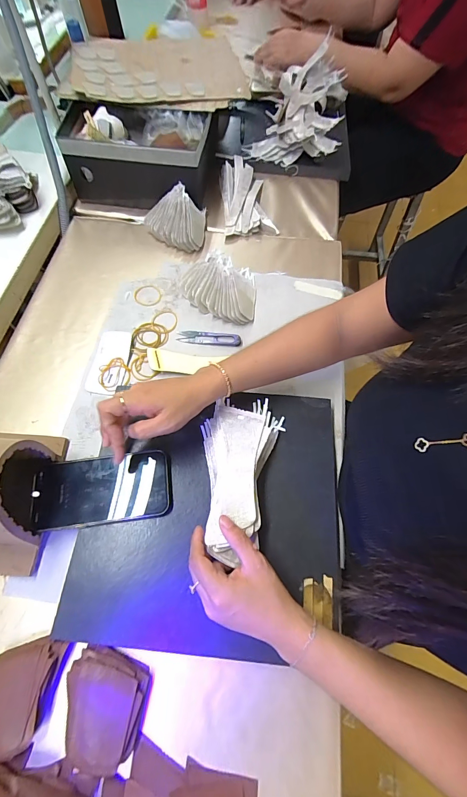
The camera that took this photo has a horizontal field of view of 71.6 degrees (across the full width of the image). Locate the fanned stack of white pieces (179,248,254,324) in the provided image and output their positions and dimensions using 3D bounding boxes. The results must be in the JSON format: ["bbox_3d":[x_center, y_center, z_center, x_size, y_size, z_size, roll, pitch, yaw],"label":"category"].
[{"bbox_3d":[-0.025,-0.194,0.549,0.135,0.036,0.128,11,65,3],"label":"fanned stack of white pieces"}]

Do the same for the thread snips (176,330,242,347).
[{"bbox_3d":[-0.040,-0.097,0.518,0.101,0.008,0.022,7,65,1],"label":"thread snips"}]

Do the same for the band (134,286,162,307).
[{"bbox_3d":[-0.148,-0.177,0.557,0.049,0.004,0.044,4,65,0],"label":"band"}]

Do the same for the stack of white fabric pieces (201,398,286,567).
[{"bbox_3d":[0.005,0.087,0.389,0.095,0.031,0.192,7,59,3],"label":"stack of white fabric pieces"}]

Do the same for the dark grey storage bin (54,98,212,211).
[{"bbox_3d":[-0.173,-0.470,0.630,0.252,0.125,0.175,10,65,3],"label":"dark grey storage bin"}]

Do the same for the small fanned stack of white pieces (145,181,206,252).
[{"bbox_3d":[-0.107,-0.335,0.603,0.118,0.053,0.110,15,66,5],"label":"small fanned stack of white pieces"}]

